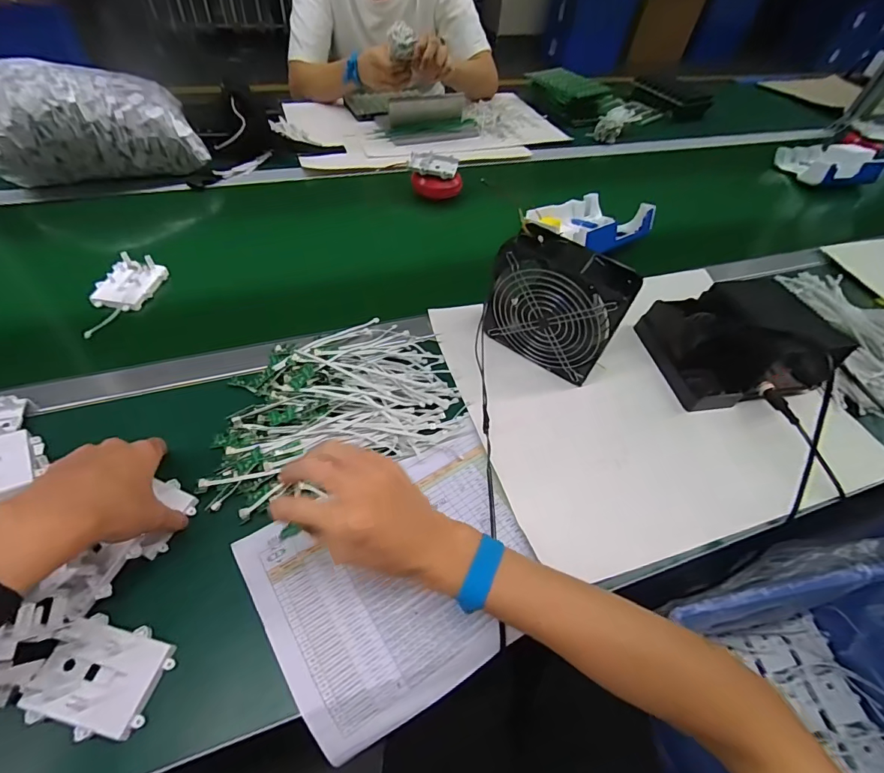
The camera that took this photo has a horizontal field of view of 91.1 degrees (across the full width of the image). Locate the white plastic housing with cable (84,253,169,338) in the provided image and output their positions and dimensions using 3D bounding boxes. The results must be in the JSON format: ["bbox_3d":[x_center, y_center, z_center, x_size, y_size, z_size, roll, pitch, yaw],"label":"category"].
[{"bbox_3d":[-0.431,-0.118,0.571,0.060,0.026,0.146,11,53,3],"label":"white plastic housing with cable"}]

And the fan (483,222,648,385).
[{"bbox_3d":[0.138,-0.097,0.530,0.152,0.150,0.065,32,57,17],"label":"fan"}]

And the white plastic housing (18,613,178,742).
[{"bbox_3d":[-0.256,0.217,0.327,0.083,0.014,0.066,15,53,6],"label":"white plastic housing"}]

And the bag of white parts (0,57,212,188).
[{"bbox_3d":[-0.581,-0.433,0.708,0.302,0.136,0.164,-21,58,-20],"label":"bag of white parts"}]

